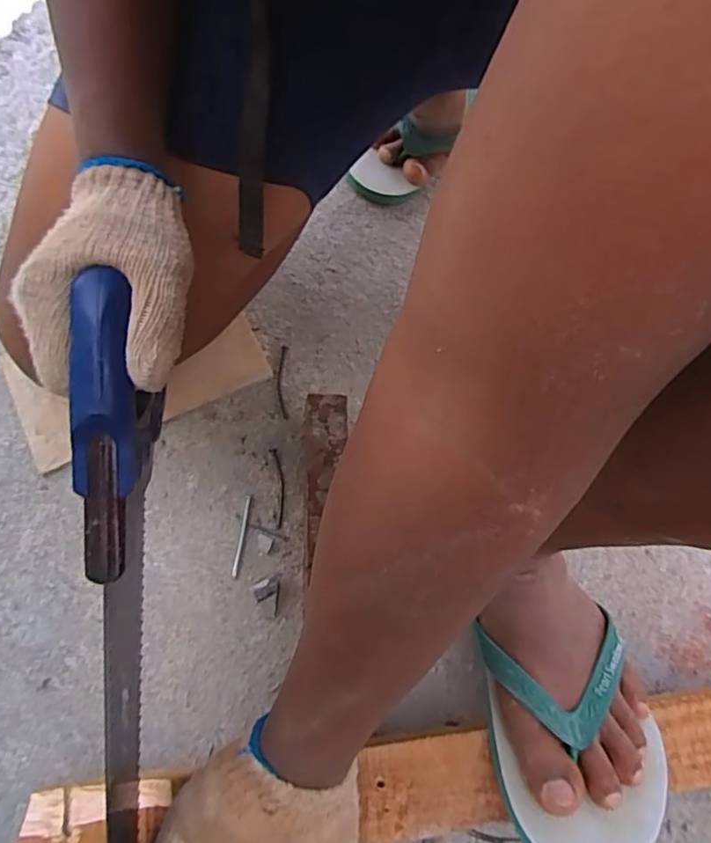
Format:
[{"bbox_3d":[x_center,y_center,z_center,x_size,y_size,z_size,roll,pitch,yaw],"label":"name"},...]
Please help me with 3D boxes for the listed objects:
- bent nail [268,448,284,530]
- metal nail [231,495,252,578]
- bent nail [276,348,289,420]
[{"bbox_3d":[-0.071,0.061,0.551,0.011,0.004,0.075,-7,71,-4],"label":"bent nail"},{"bbox_3d":[-0.102,0.102,0.535,0.005,0.004,0.073,8,71,1],"label":"metal nail"},{"bbox_3d":[-0.072,-0.039,0.585,0.011,0.005,0.075,-1,71,-2],"label":"bent nail"}]

